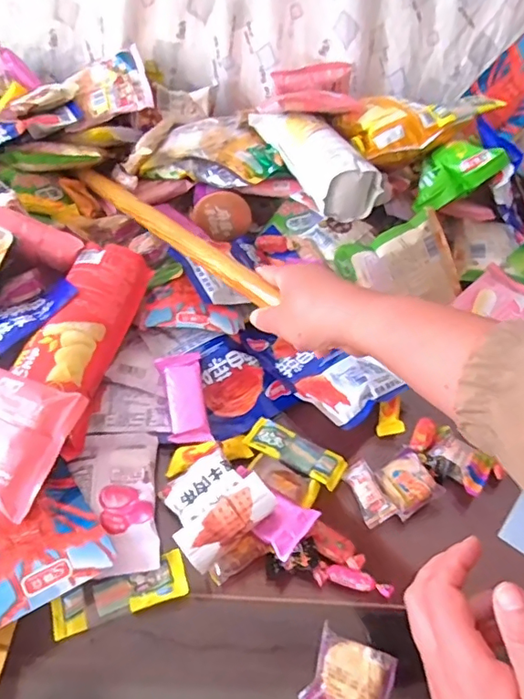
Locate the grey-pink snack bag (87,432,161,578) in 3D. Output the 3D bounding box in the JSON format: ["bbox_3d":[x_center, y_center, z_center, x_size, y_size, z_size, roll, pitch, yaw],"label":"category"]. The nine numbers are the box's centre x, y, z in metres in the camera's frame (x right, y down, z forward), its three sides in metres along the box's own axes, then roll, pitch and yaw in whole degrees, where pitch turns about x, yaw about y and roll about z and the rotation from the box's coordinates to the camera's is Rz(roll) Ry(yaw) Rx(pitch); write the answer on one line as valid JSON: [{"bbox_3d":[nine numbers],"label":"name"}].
[{"bbox_3d":[-0.119,0.127,0.451,0.057,0.013,0.132,-8,46,-12],"label":"grey-pink snack bag"}]

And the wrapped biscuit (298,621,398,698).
[{"bbox_3d":[0.062,0.229,0.360,0.054,0.017,0.048,17,46,14],"label":"wrapped biscuit"}]

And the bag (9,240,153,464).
[{"bbox_3d":[-0.176,-0.009,0.498,0.075,0.046,0.211,11,64,8],"label":"bag"}]

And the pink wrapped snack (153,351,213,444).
[{"bbox_3d":[-0.077,0.047,0.512,0.041,0.016,0.095,-8,61,-12],"label":"pink wrapped snack"}]

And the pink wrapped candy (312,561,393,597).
[{"bbox_3d":[0.073,0.183,0.414,0.060,0.008,0.017,10,45,6],"label":"pink wrapped candy"}]

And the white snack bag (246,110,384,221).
[{"bbox_3d":[0.061,-0.241,0.636,0.076,0.067,0.215,-14,47,-17],"label":"white snack bag"}]

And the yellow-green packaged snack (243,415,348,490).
[{"bbox_3d":[0.032,0.097,0.497,0.098,0.007,0.037,26,49,21],"label":"yellow-green packaged snack"}]

